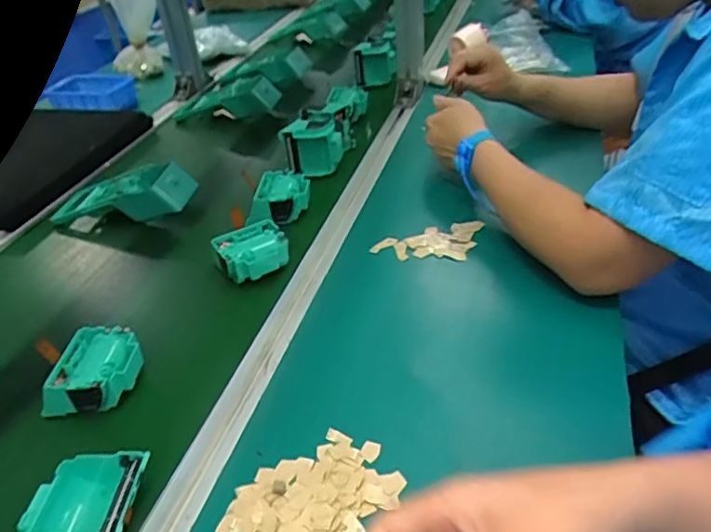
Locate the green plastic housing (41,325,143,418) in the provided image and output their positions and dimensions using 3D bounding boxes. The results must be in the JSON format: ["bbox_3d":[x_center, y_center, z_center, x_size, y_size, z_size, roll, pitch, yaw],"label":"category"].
[{"bbox_3d":[-0.227,0.097,0.510,0.066,0.045,0.077,3,37,12],"label":"green plastic housing"}]

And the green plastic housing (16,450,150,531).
[{"bbox_3d":[-0.187,0.172,0.407,0.077,0.039,0.077,2,37,11],"label":"green plastic housing"}]

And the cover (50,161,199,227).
[{"bbox_3d":[-0.311,-0.093,0.776,0.192,0.056,0.088,-5,43,16],"label":"cover"}]

